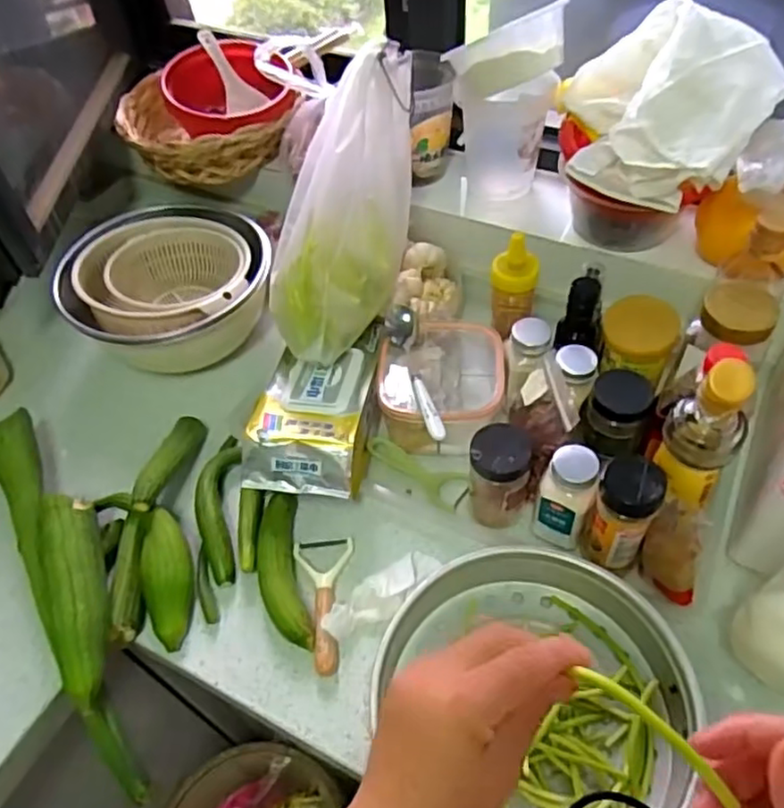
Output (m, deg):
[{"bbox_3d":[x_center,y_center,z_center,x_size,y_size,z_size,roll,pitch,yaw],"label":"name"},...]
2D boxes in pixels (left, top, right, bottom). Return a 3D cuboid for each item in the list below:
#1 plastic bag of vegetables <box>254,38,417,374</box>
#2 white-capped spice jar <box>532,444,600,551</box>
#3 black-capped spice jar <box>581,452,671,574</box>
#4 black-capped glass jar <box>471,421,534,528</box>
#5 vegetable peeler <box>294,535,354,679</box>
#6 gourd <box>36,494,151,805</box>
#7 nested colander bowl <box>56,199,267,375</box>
[{"bbox_3d":[-0.054,-0.216,0.719,0.125,0.126,0.339,10,93,12],"label":"plastic bag of vegetables"},{"bbox_3d":[0.169,0.093,0.645,0.047,0.111,0.053,15,55,16],"label":"white-capped spice jar"},{"bbox_3d":[0.211,0.102,0.611,0.052,0.124,0.050,-2,52,3],"label":"black-capped spice jar"},{"bbox_3d":[0.109,0.075,0.673,0.056,0.112,0.054,-2,52,3],"label":"black-capped glass jar"},{"bbox_3d":[-0.067,0.193,0.650,0.059,0.026,0.143,-5,52,0],"label":"vegetable peeler"},{"bbox_3d":[-0.289,0.217,0.613,0.058,0.062,0.287,-20,67,-10],"label":"gourd"},{"bbox_3d":[-0.275,-0.151,0.869,0.237,0.137,0.205,-4,52,2],"label":"nested colander bowl"}]

